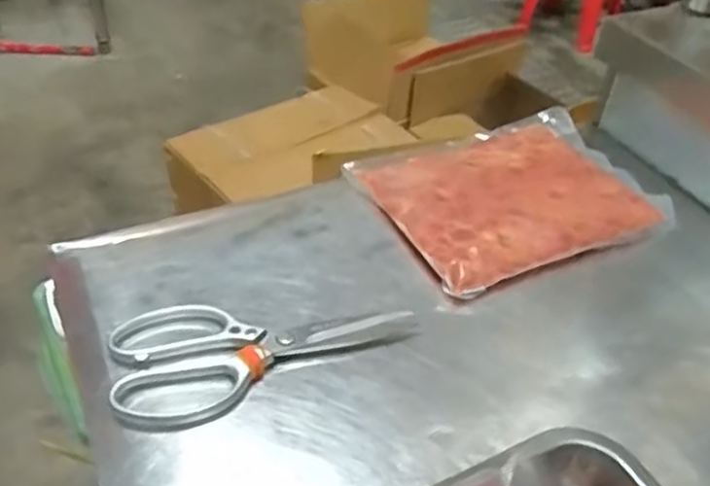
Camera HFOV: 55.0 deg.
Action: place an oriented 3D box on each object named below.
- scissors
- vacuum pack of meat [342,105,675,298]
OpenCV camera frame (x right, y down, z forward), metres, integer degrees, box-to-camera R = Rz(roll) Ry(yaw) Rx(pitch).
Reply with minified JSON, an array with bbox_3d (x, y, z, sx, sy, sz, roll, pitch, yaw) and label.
[{"bbox_3d":[-0.071,0.069,0.516,0.223,0.018,0.099,-17,46,-22],"label":"scissors"},{"bbox_3d":[0.159,-0.054,0.663,0.270,0.030,0.195,-16,45,-21],"label":"vacuum pack of meat"}]

